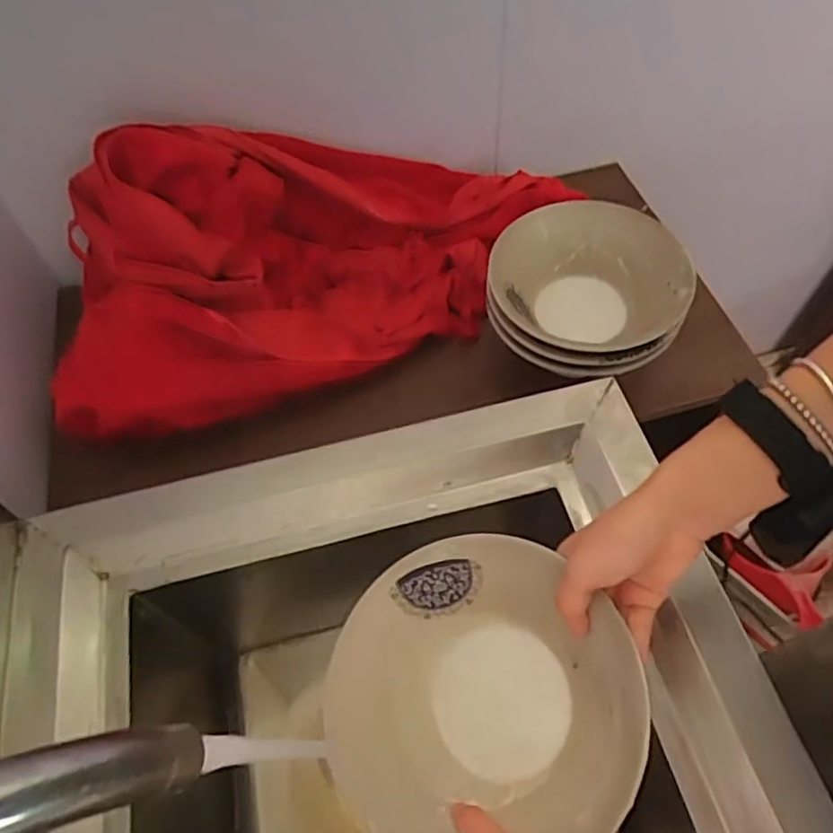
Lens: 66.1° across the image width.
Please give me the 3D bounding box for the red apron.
[{"bbox_3d":[-0.116,-0.195,0.687,0.578,0.203,0.235,-26,60,-13],"label":"red apron"}]

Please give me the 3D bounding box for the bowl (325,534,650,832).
[{"bbox_3d":[0.035,0.176,0.410,0.188,0.081,0.178,-2,58,2],"label":"bowl"}]

